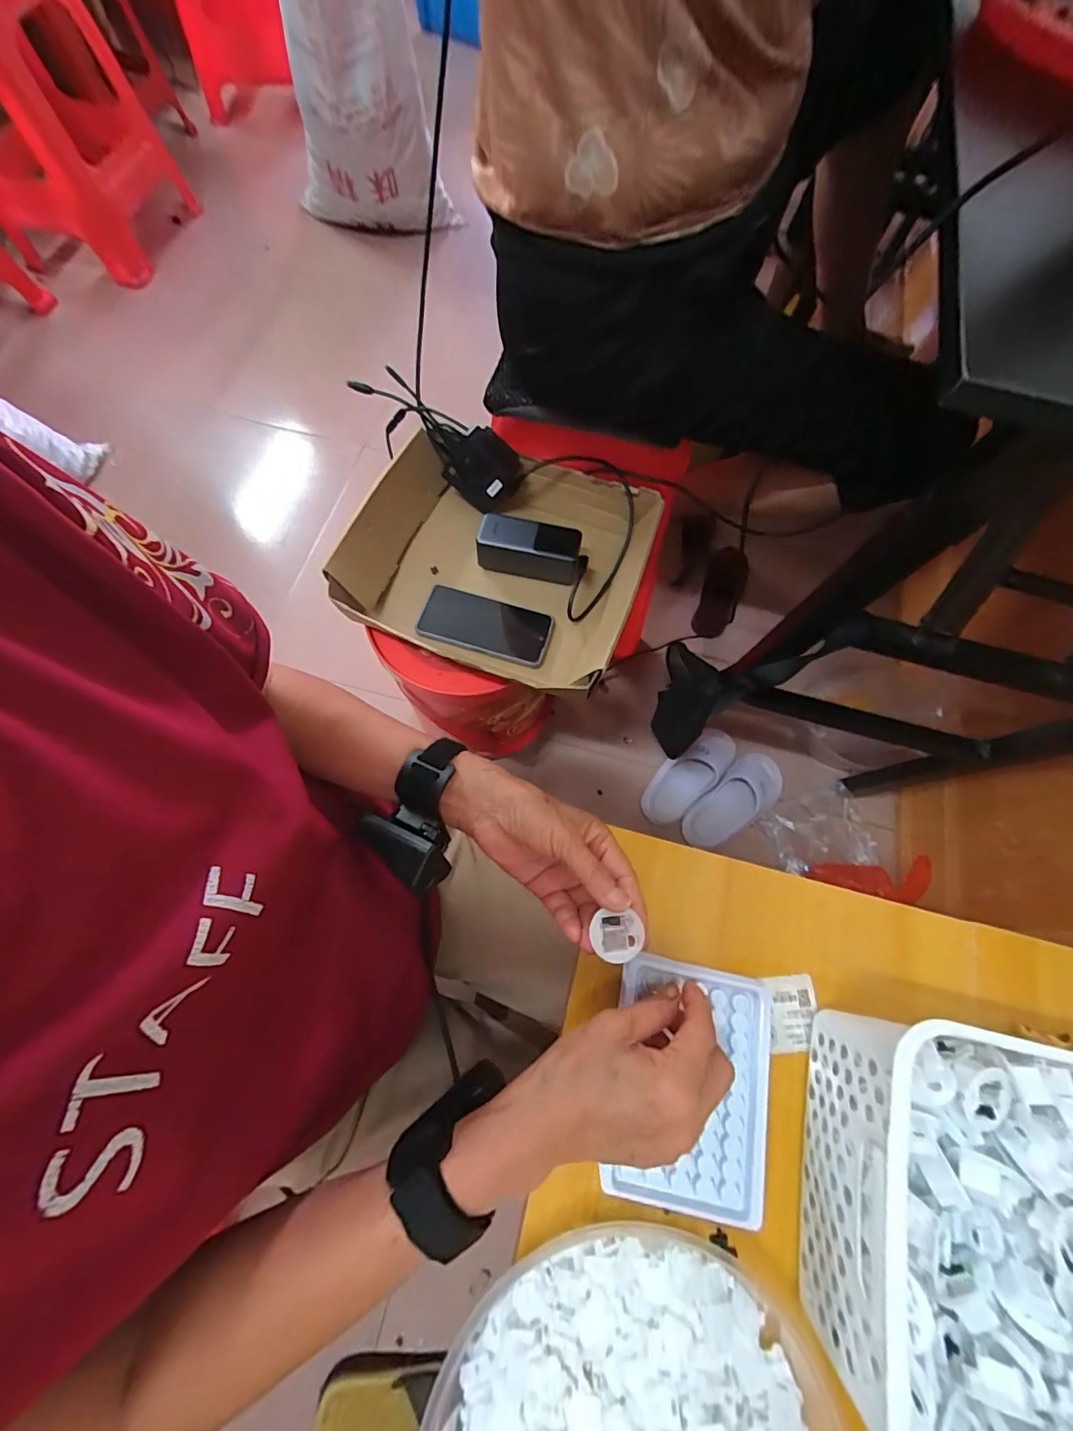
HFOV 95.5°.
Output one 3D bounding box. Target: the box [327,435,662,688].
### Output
[{"bbox_3d":[-0.051,-0.195,0.632,0.353,0.081,0.298,19,71,5],"label":"box"}]

